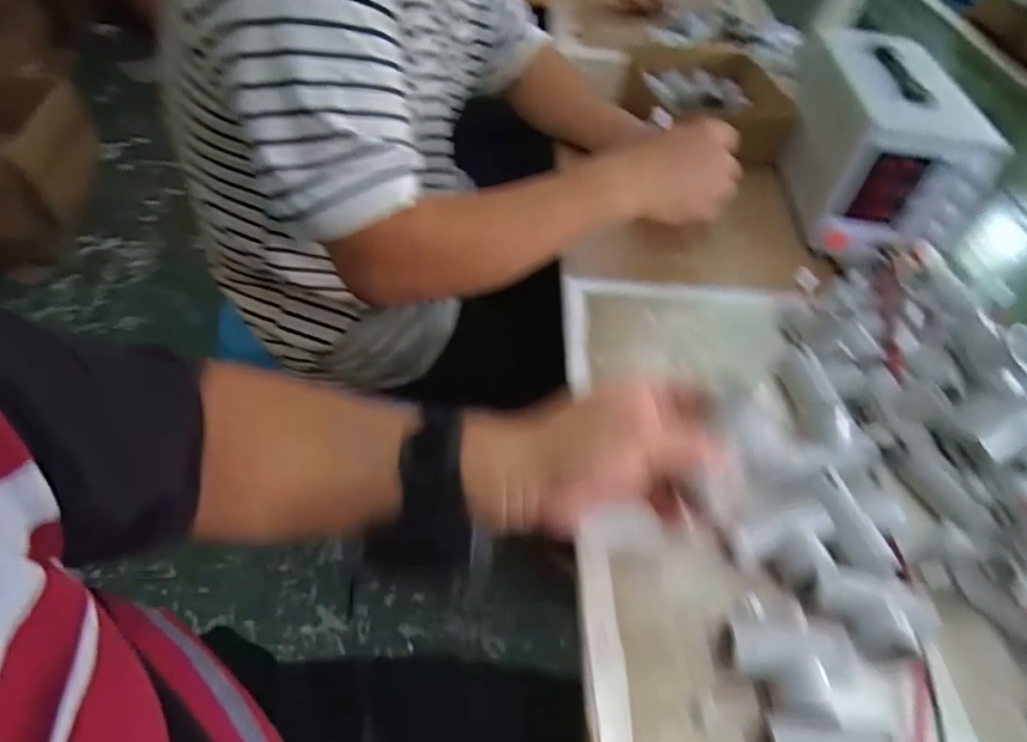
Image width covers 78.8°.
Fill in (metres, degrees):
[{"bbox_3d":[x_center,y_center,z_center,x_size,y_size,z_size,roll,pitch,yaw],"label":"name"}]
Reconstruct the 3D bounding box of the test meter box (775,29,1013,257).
[{"bbox_3d":[0.414,-0.263,0.713,0.141,0.146,0.284,9,49,1],"label":"test meter box"}]

